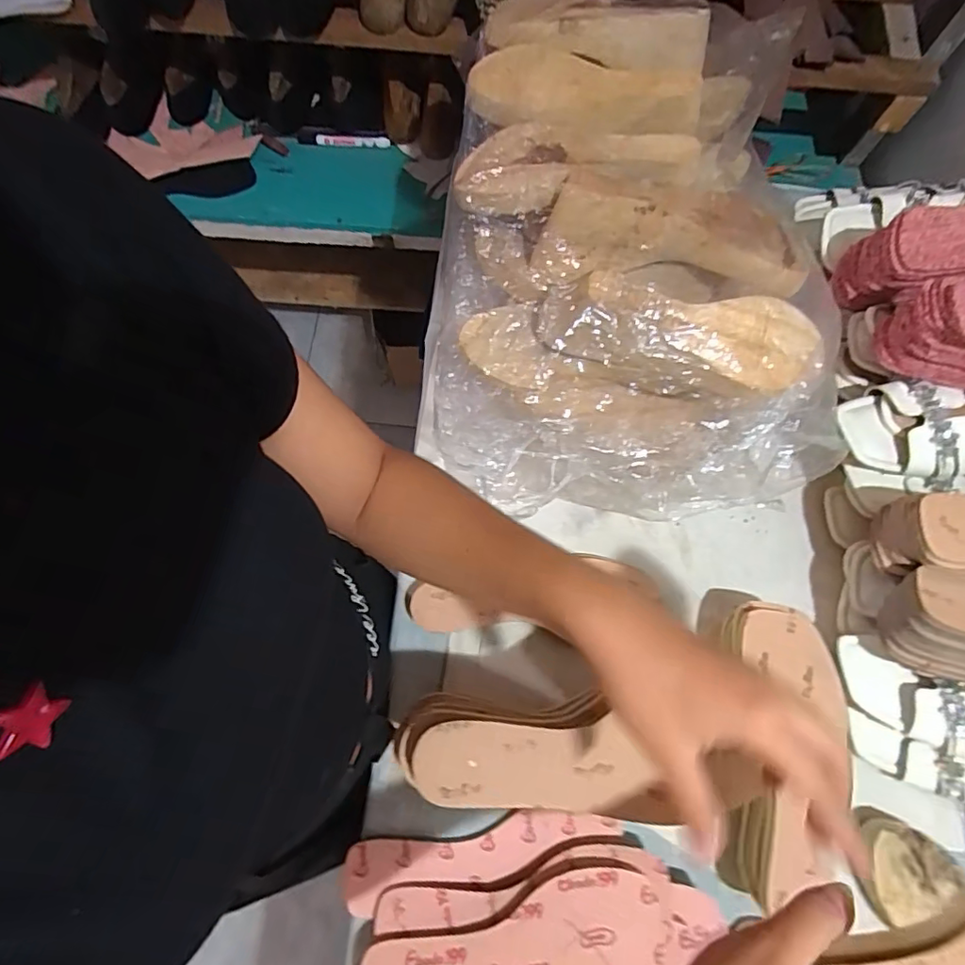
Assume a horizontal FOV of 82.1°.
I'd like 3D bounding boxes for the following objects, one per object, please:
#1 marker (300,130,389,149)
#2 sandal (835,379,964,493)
[{"bbox_3d":[-0.228,-0.561,0.908,0.150,0.020,0.021,6,72,0],"label":"marker"},{"bbox_3d":[0.486,-0.032,0.530,0.264,0.051,0.087,13,72,2],"label":"sandal"}]

